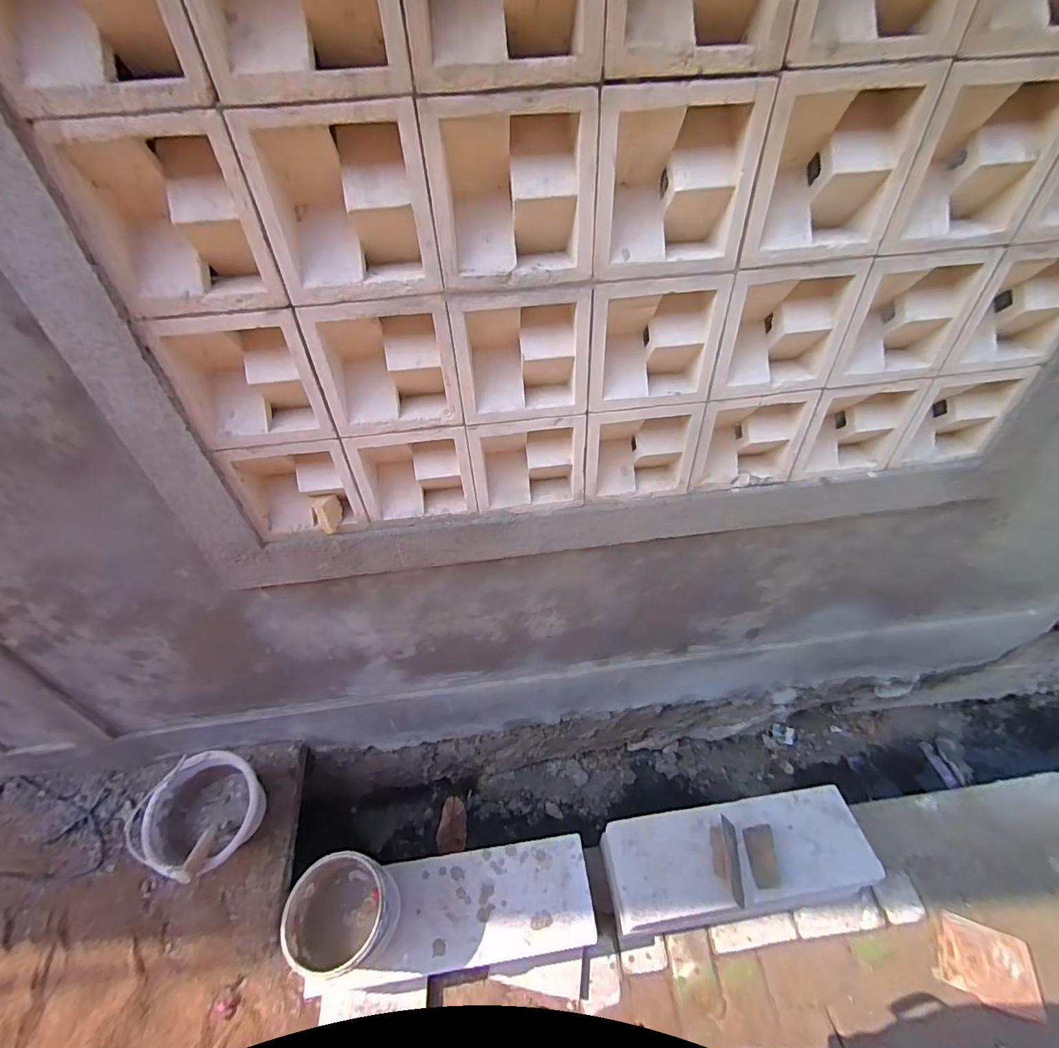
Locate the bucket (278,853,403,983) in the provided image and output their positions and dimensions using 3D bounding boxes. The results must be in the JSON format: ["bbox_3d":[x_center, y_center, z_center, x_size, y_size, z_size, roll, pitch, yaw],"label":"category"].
[{"bbox_3d":[-0.363,0.761,0.951,0.175,0.171,0.174,-2,42,2],"label":"bucket"}]

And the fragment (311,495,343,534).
[{"bbox_3d":[-0.366,-0.017,0.889,0.045,0.057,0.041,-5,42,-1],"label":"fragment"}]

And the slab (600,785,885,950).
[{"bbox_3d":[0.479,0.779,1.148,0.600,0.190,0.228,-9,43,-5],"label":"slab"}]

